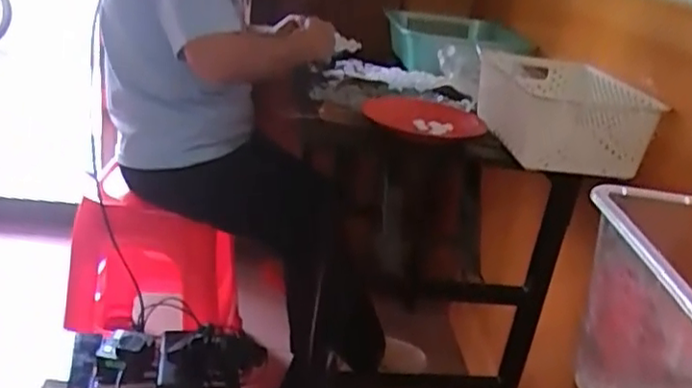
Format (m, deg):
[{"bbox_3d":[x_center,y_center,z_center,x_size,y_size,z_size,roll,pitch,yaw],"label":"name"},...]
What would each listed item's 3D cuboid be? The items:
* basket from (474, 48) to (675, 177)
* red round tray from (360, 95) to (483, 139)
[{"bbox_3d":[0.356,-0.156,1.139,0.215,0.107,0.358,6,22,-3],"label":"basket"},{"bbox_3d":[0.136,-0.143,1.209,0.204,0.032,0.248,8,22,0],"label":"red round tray"}]

